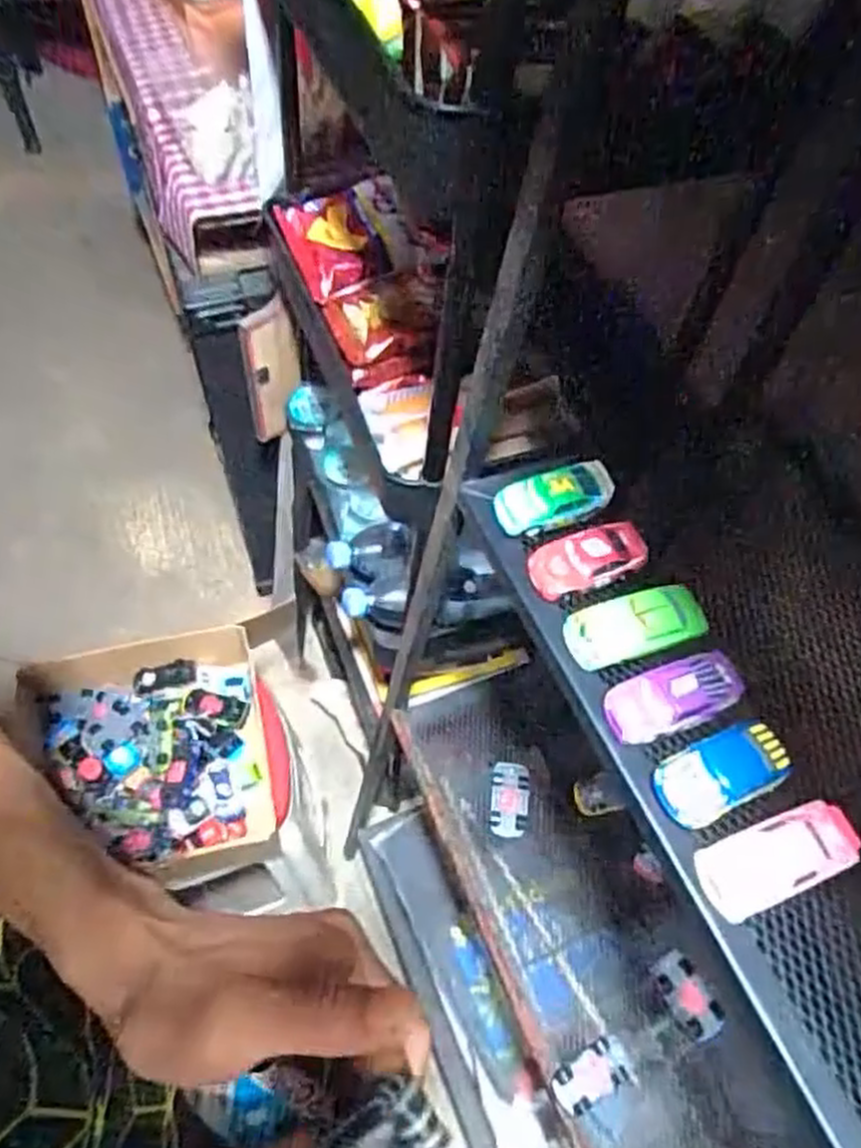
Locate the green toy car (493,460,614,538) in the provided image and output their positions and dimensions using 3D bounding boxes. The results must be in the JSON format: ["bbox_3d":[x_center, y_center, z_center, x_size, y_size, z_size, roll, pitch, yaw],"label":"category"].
[{"bbox_3d":[0.081,-0.050,0.517,0.078,0.024,0.034,-15,60,-14],"label":"green toy car"}]

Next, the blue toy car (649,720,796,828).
[{"bbox_3d":[0.159,0.106,0.426,0.075,0.017,0.035,-18,61,-15],"label":"blue toy car"}]

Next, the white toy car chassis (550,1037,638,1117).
[{"bbox_3d":[0.138,0.429,0.680,0.070,0.015,0.039,-20,61,-16],"label":"white toy car chassis"}]

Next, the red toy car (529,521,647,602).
[{"bbox_3d":[0.098,-0.009,0.495,0.074,0.018,0.035,-14,60,-13],"label":"red toy car"}]

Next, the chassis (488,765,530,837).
[{"bbox_3d":[0.080,0.229,0.812,0.038,0.019,0.076,7,57,0],"label":"chassis"}]

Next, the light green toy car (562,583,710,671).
[{"bbox_3d":[0.125,0.031,0.471,0.089,0.025,0.035,-16,60,-14],"label":"light green toy car"}]

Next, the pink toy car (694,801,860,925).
[{"bbox_3d":[0.177,0.144,0.404,0.083,0.017,0.035,-16,60,-14],"label":"pink toy car"}]

